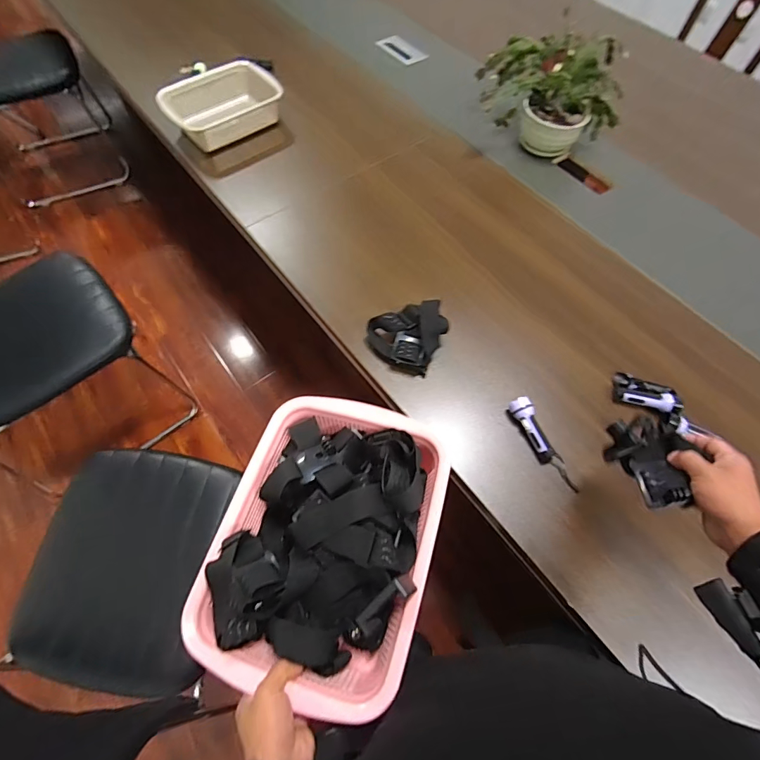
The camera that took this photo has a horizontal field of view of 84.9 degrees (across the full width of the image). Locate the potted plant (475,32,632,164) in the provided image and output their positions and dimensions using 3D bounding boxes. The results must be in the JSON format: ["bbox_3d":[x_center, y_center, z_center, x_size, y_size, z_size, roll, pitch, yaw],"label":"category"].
[{"bbox_3d":[0.382,-0.672,0.967,0.299,0.198,0.227,5,59,-4],"label":"potted plant"}]

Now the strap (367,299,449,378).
[{"bbox_3d":[0.047,-0.087,0.748,0.124,0.071,0.115,27,60,9],"label":"strap"}]

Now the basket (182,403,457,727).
[{"bbox_3d":[-0.069,0.194,0.531,0.260,0.098,0.344,16,60,5],"label":"basket"}]

